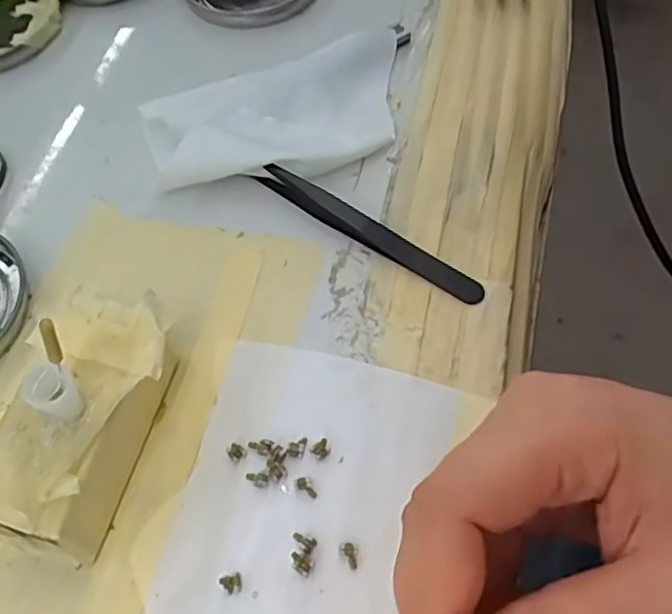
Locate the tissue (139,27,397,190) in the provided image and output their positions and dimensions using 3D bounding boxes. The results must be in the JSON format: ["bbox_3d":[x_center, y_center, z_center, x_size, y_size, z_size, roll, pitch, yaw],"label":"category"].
[{"bbox_3d":[-0.023,-0.091,0.314,0.127,0.013,0.080,-19,60,-9],"label":"tissue"}]

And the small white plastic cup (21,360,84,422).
[{"bbox_3d":[-0.087,0.027,0.206,0.011,0.020,0.012,-1,59,2],"label":"small white plastic cup"}]

